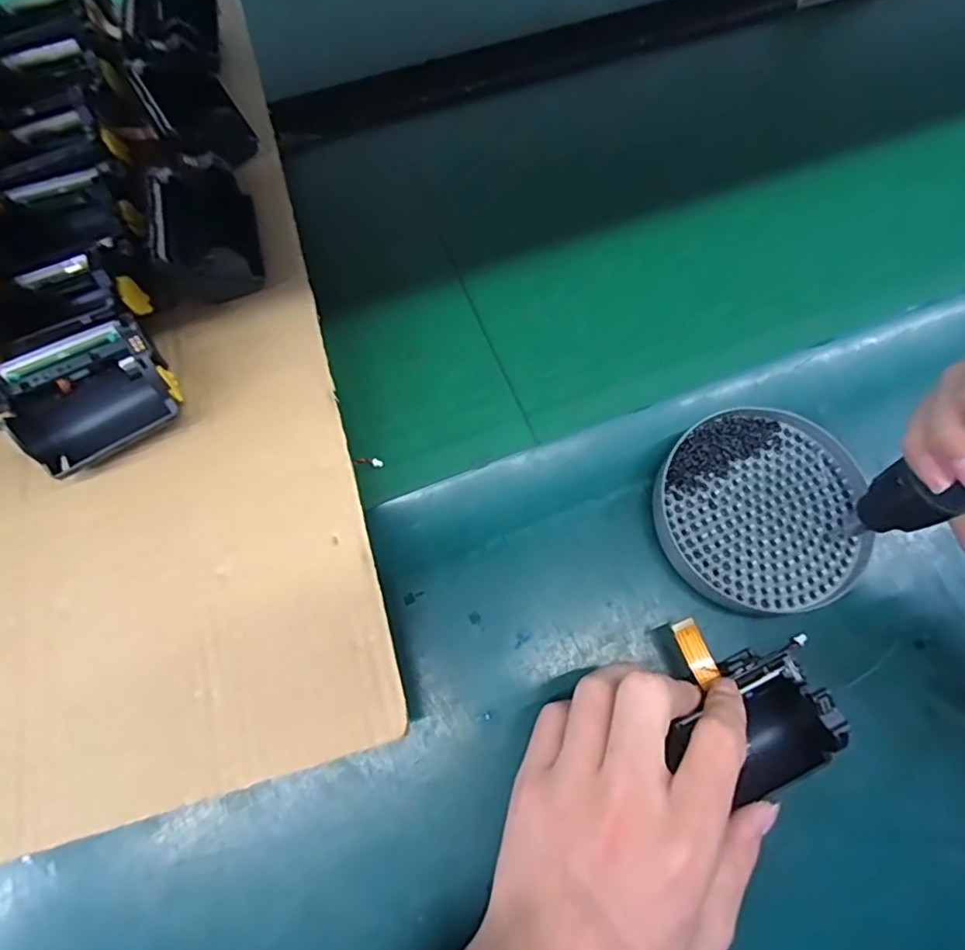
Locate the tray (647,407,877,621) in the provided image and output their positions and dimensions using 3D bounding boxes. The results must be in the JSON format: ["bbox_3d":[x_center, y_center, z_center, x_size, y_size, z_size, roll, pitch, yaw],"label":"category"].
[{"bbox_3d":[0.156,0.019,0.339,0.111,0.016,0.111,0,69,-1],"label":"tray"}]

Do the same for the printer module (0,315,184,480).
[{"bbox_3d":[-0.187,-0.037,0.294,0.069,0.039,0.057,-33,73,-13],"label":"printer module"}]

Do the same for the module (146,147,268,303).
[{"bbox_3d":[-0.148,-0.129,0.330,0.048,0.038,0.075,-14,70,-6],"label":"module"}]

